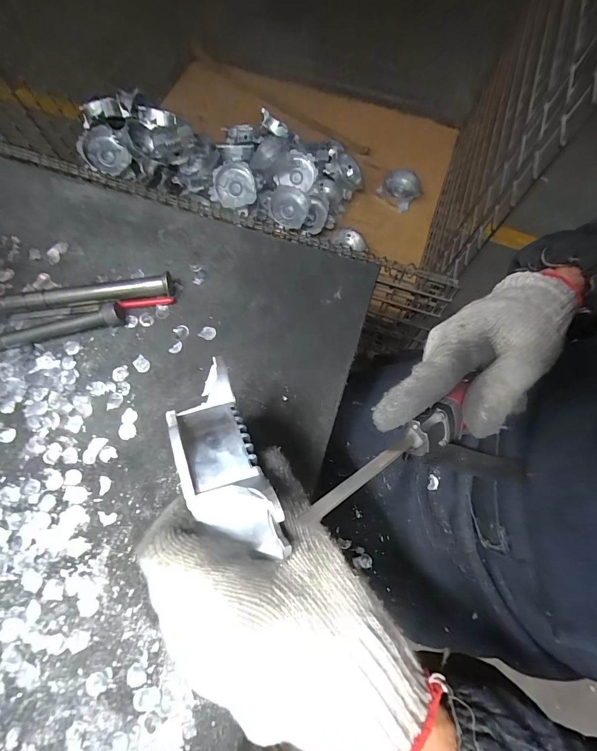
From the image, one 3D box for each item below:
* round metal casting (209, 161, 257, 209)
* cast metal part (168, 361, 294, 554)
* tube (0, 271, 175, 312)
[{"bbox_3d":[-0.208,-0.590,1.061,0.145,0.046,0.138,0,95,-3],"label":"round metal casting"},{"bbox_3d":[-0.045,0.043,0.191,0.040,0.028,0.113,-23,63,-7],"label":"cast metal part"},{"bbox_3d":[-0.229,-0.086,0.363,0.186,0.023,0.021,-6,74,-2],"label":"tube"}]

